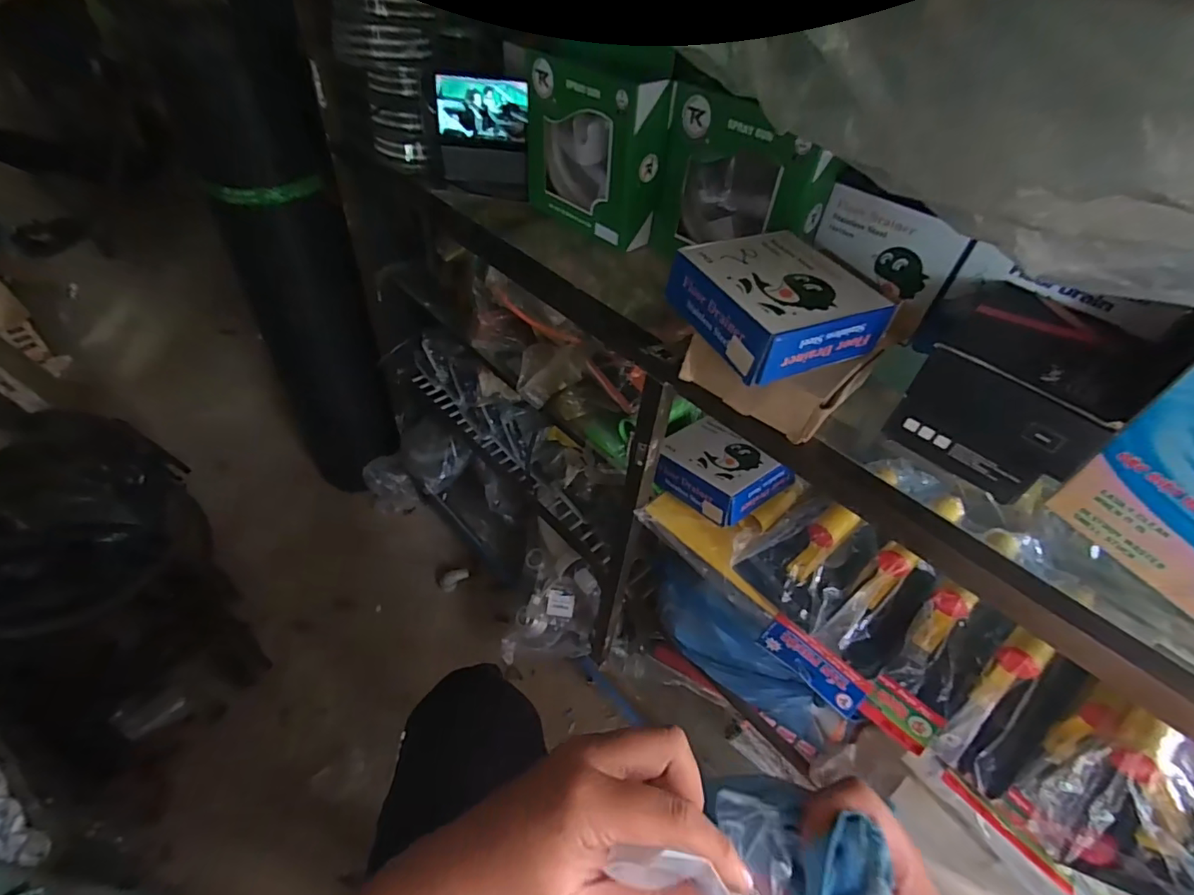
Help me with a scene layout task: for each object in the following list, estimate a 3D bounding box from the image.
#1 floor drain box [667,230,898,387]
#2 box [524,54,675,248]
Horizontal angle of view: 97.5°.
[{"bbox_3d":[0.159,-0.129,0.459,0.144,0.051,0.146,-16,50,-22],"label":"floor drain box"},{"bbox_3d":[-0.007,-0.361,0.637,0.064,0.177,0.193,-30,56,-31],"label":"box"}]

